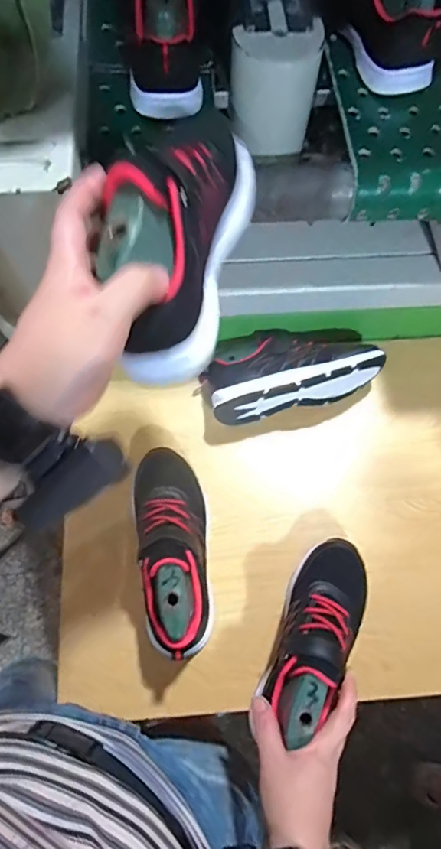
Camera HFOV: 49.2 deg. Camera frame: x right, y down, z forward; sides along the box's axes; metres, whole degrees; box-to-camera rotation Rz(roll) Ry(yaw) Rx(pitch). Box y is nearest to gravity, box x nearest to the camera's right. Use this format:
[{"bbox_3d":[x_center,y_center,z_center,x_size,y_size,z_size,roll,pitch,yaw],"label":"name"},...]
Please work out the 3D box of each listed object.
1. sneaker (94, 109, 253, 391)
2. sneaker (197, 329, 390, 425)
[{"bbox_3d":[-0.030,-0.144,0.350,0.082,0.088,0.226,13,69,2],"label":"sneaker"},{"bbox_3d":[0.091,-0.083,0.656,0.225,0.095,0.112,-15,71,-9],"label":"sneaker"}]

